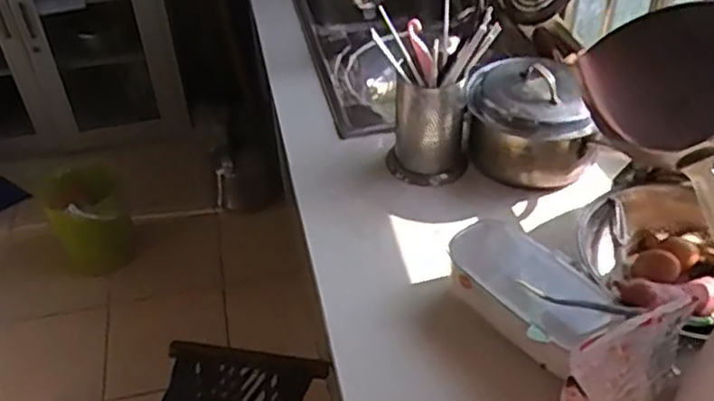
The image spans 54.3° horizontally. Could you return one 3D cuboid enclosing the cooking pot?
[{"bbox_3d":[0.255,-0.116,1.017,0.185,0.121,0.155,2,42,4],"label":"cooking pot"}]

